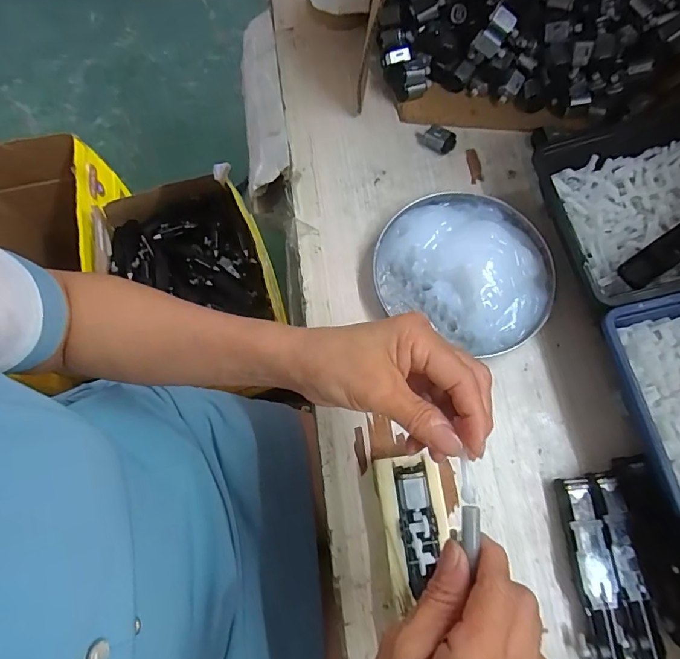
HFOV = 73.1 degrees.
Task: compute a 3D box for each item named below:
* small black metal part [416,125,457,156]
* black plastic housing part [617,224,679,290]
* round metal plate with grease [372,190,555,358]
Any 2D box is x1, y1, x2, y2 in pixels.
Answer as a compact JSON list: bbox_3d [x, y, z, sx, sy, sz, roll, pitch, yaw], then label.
[{"bbox_3d":[0.089,-0.177,0.424,0.037,0.015,0.017,31,76,9],"label":"small black metal part"},{"bbox_3d":[0.252,-0.062,0.347,0.098,0.009,0.023,-32,76,-9],"label":"black plastic housing part"},{"bbox_3d":[0.106,-0.056,0.381,0.140,0.030,0.131,0,73,0],"label":"round metal plate with grease"}]

